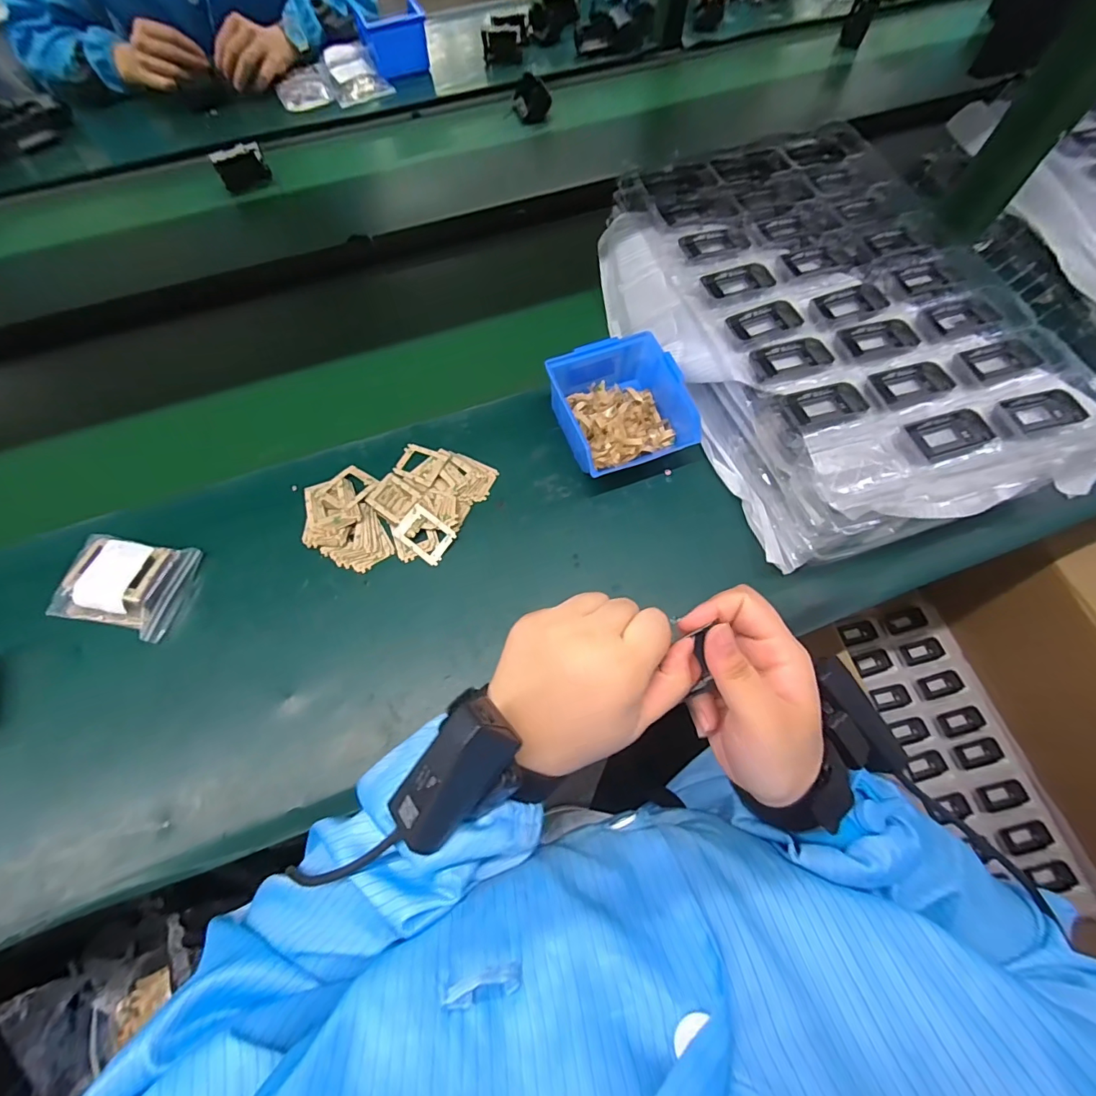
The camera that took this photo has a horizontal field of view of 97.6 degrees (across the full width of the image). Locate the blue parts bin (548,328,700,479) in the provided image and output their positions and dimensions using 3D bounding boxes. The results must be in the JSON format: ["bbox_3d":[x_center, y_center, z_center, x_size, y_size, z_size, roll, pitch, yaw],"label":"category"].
[{"bbox_3d":[0.074,-0.147,0.504,0.124,0.058,0.137,-19,69,-7],"label":"blue parts bin"}]

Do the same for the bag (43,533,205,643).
[{"bbox_3d":[-0.397,0.032,0.448,0.101,0.027,0.084,12,69,5],"label":"bag"}]

